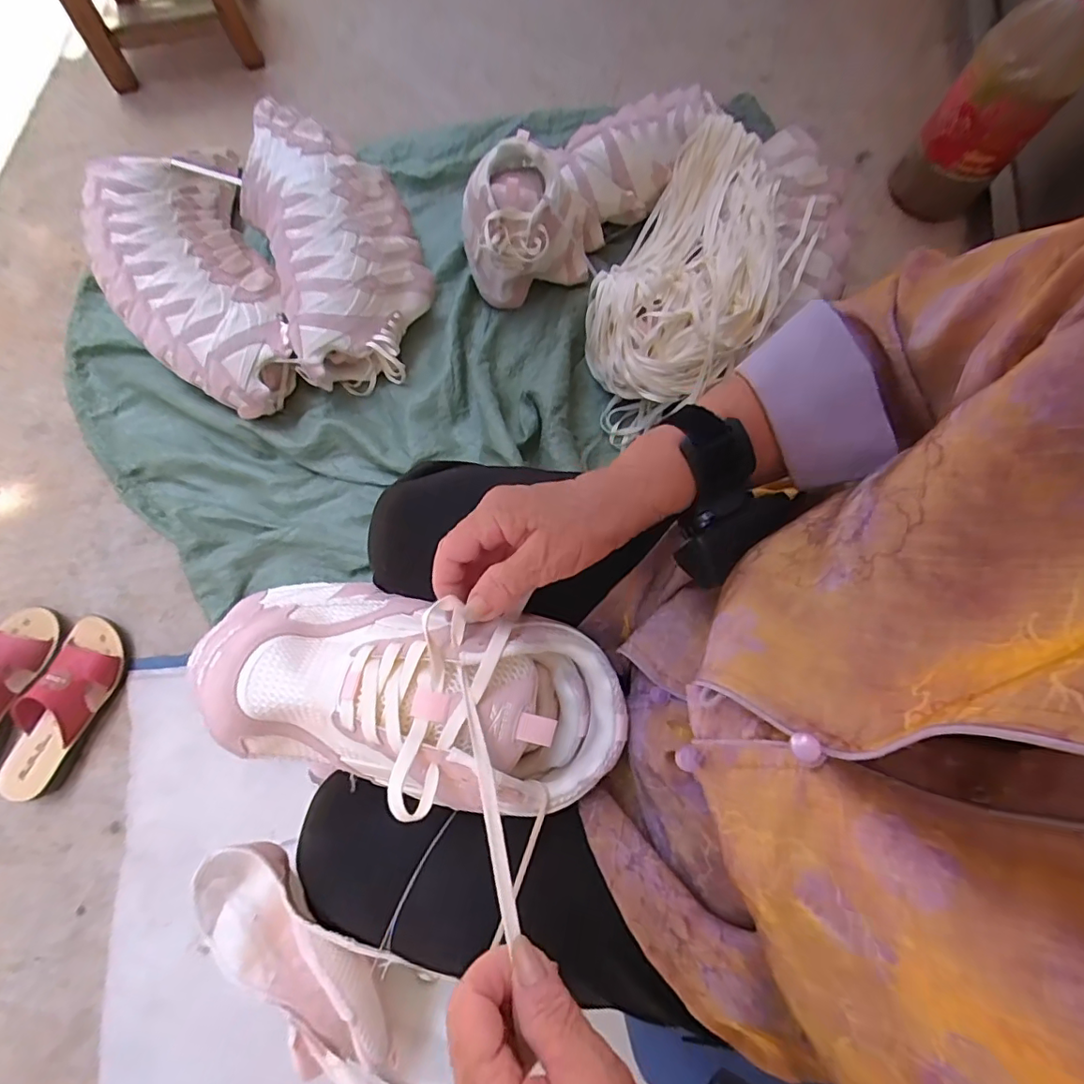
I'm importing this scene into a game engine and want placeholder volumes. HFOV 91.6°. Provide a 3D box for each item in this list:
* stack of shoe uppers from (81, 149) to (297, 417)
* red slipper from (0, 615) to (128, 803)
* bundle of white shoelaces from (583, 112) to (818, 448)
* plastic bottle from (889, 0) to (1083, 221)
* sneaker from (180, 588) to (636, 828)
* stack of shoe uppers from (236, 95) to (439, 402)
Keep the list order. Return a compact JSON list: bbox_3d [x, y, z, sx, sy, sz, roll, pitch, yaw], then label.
[{"bbox_3d":[-0.533,-0.393,0.811,0.230,0.125,0.476,-23,78,-8],"label":"stack of shoe uppers"},{"bbox_3d":[-0.626,0.214,0.679,0.082,0.077,0.229,17,76,2],"label":"red slipper"},{"bbox_3d":[0.243,-0.410,0.834,0.259,0.161,0.496,30,75,2],"label":"bundle of white shoelaces"},{"bbox_3d":[0.774,-0.741,0.896,0.160,0.382,0.159,40,76,4],"label":"plastic bottle"},{"bbox_3d":[-0.083,0.089,0.329,0.262,0.105,0.110,11,76,3],"label":"sneaker"},{"bbox_3d":[-0.331,-0.493,0.830,0.236,0.135,0.495,-23,78,-8],"label":"stack of shoe uppers"}]

